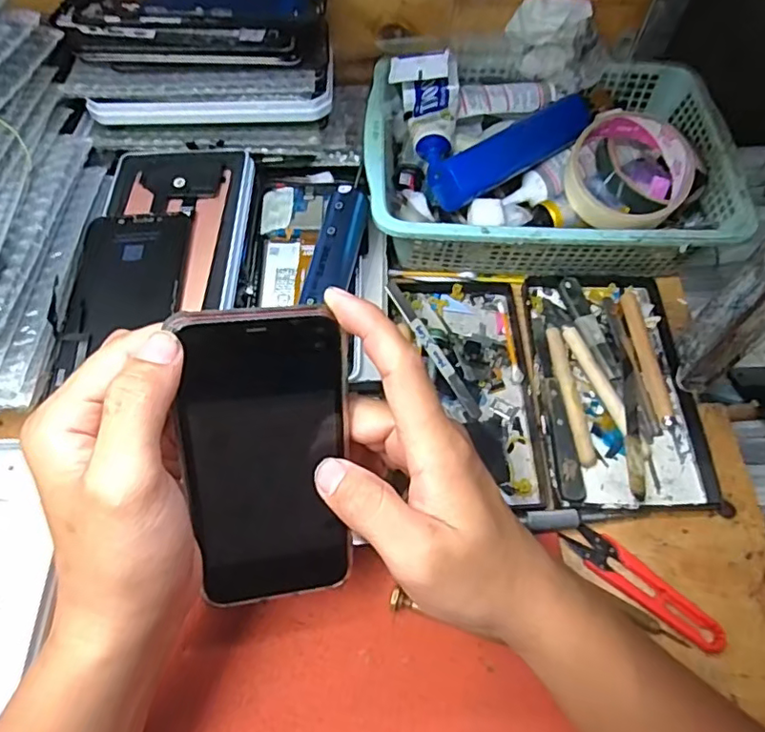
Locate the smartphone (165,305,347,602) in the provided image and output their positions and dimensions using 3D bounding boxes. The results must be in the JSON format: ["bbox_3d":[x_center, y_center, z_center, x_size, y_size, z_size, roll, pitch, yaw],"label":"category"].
[{"bbox_3d":[-0.053,0.047,0.267,0.073,0.149,0.005,-4,20,-13],"label":"smartphone"}]

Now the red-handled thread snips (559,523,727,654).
[{"bbox_3d":[0.158,0.131,0.341,0.099,0.006,0.025,34,67,16],"label":"red-handled thread snips"}]

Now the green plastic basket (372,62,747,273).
[{"bbox_3d":[0.125,-0.160,0.447,0.271,0.074,0.190,2,63,0],"label":"green plastic basket"}]

